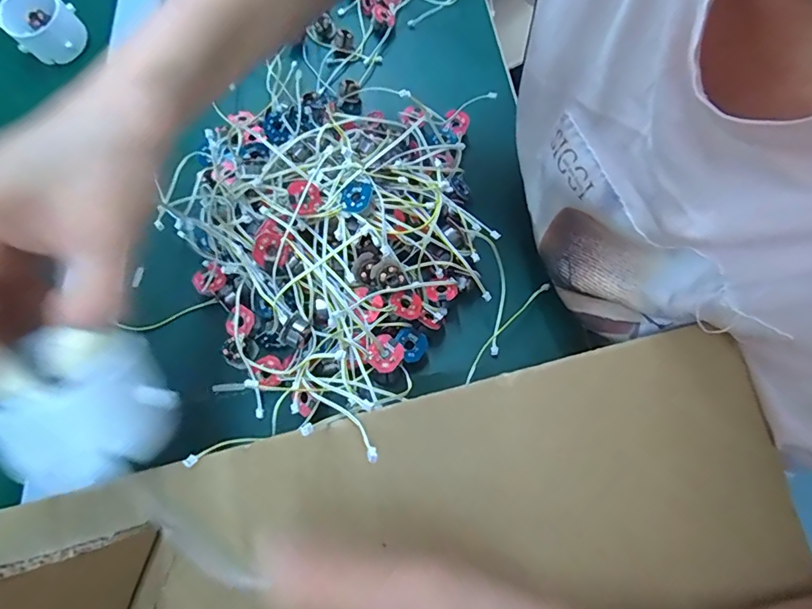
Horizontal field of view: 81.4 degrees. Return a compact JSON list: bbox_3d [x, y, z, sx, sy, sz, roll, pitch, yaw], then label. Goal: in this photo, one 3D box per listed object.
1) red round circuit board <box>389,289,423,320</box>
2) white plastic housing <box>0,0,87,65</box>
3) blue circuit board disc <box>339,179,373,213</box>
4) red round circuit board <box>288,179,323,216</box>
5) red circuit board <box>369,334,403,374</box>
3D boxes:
[{"bbox_3d":[0.000,0.000,0.279,0.018,0.008,0.018,0,67,1],"label":"red round circuit board"},{"bbox_3d":[-0.306,-0.236,0.397,0.049,0.039,0.052,25,70,11],"label":"white plastic housing"},{"bbox_3d":[-0.028,-0.061,0.268,0.020,0.004,0.017,-43,72,7],"label":"blue circuit board disc"},{"bbox_3d":[-0.056,-0.061,0.267,0.019,0.008,0.020,5,83,-44],"label":"red round circuit board"},{"bbox_3d":[-0.012,0.027,0.262,0.019,0.004,0.019,42,74,16],"label":"red circuit board"}]

